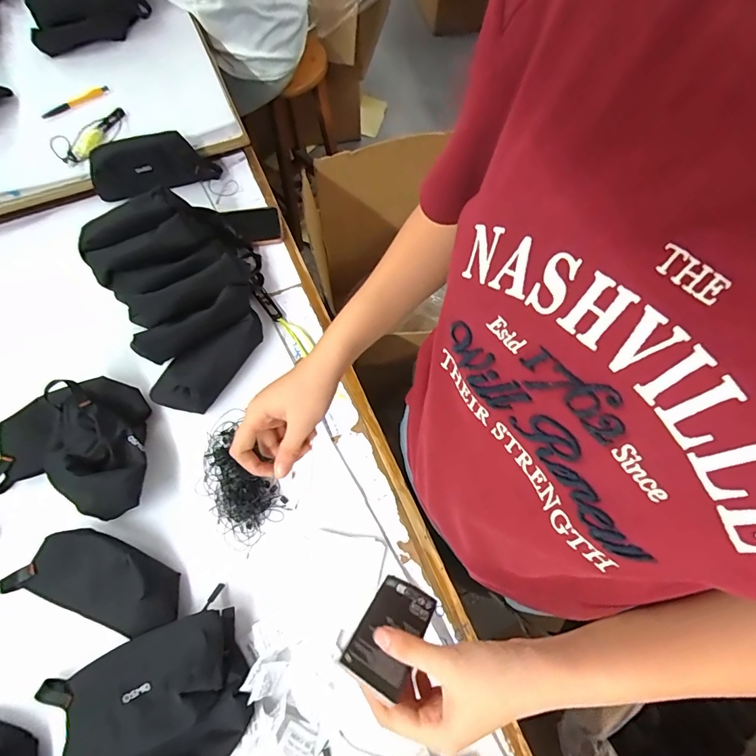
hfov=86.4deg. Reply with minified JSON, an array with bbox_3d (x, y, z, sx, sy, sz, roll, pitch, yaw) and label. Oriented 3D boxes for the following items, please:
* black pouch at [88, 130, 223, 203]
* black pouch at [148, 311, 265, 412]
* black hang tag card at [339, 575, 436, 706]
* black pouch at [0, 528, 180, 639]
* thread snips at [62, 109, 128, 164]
[{"bbox_3d":[-0.395,-0.373,0.707,0.208,0.102,0.048,-20,69,-9],"label":"black pouch"},{"bbox_3d":[-0.242,-0.022,0.595,0.077,0.046,0.183,36,72,13],"label":"black pouch"},{"bbox_3d":[0.009,0.199,0.320,0.047,0.008,0.088,16,24,24],"label":"black hang tag card"},{"bbox_3d":[-0.339,0.241,0.488,0.214,0.044,0.091,16,68,6],"label":"black pouch"},{"bbox_3d":[-0.504,-0.436,0.718,0.027,0.023,0.141,20,69,7],"label":"thread snips"}]

